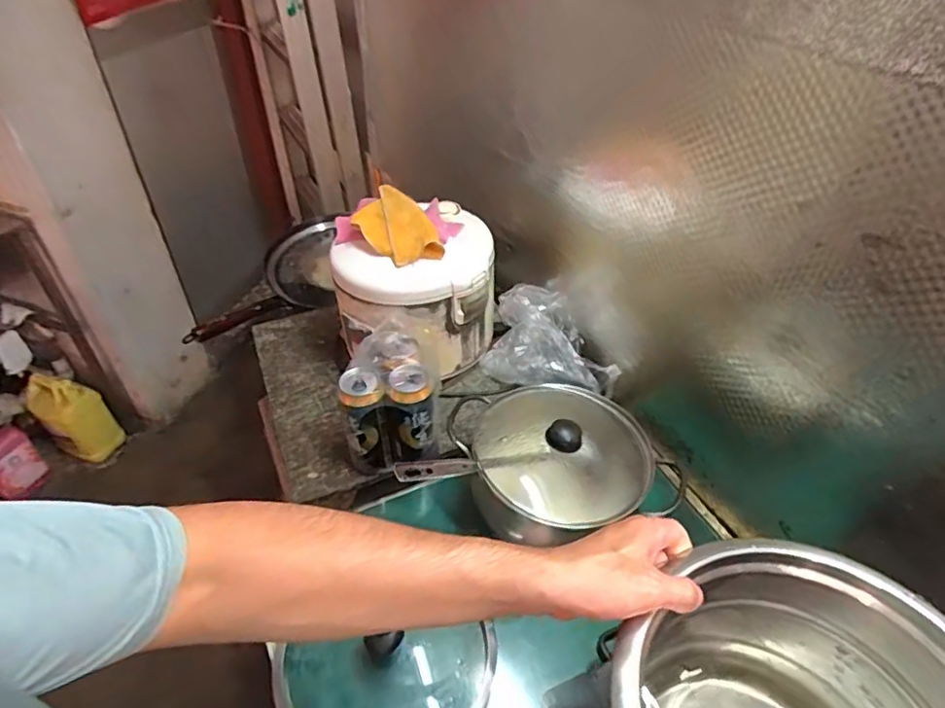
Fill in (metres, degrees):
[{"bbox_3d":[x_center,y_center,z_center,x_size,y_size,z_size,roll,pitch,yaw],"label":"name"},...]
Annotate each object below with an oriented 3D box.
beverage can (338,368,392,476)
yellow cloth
[{"bbox_3d":[-0.150,0.104,0.824,0.055,0.172,0.057,1,42,-1],"label":"beverage can"},{"bbox_3d":[-0.127,-0.197,0.877,0.093,0.044,0.188,-23,48,-25],"label":"yellow cloth"}]

